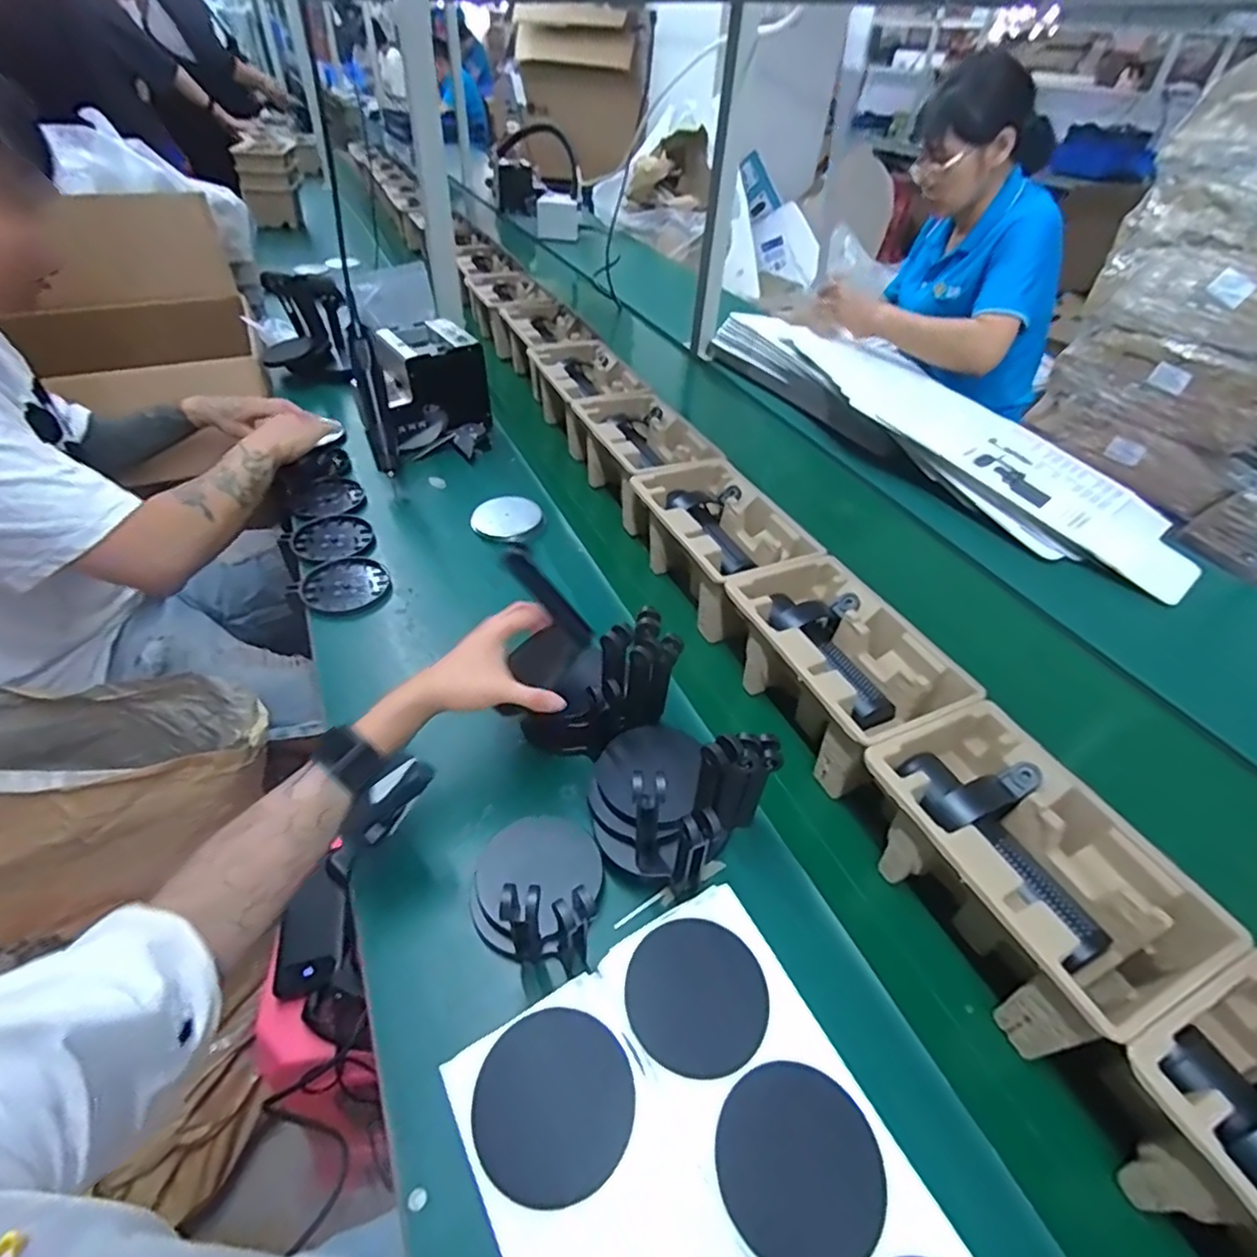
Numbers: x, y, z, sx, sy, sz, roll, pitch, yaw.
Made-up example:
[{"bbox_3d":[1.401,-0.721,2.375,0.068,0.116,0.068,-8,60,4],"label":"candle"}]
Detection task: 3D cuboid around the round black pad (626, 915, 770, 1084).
[{"bbox_3d":[0.046,0.245,0.417,0.090,0.005,0.091,2,48,-2],"label":"round black pad"}]

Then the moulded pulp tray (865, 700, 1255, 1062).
[{"bbox_3d":[0.294,0.196,0.498,0.147,0.127,0.220,-17,49,-22],"label":"moulded pulp tray"}]

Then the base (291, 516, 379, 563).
[{"bbox_3d":[-0.385,-0.116,0.818,0.105,0.012,0.087,4,44,-2],"label":"base"}]

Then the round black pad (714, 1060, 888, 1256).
[{"bbox_3d":[0.098,0.303,0.352,0.091,0.008,0.090,3,46,-3],"label":"round black pad"}]

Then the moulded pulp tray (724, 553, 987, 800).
[{"bbox_3d":[0.205,0.041,0.631,0.147,0.098,0.230,-16,48,-22],"label":"moulded pulp tray"}]

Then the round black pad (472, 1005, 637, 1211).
[{"bbox_3d":[-0.044,0.282,0.371,0.091,0.006,0.090,3,44,-3],"label":"round black pad"}]

